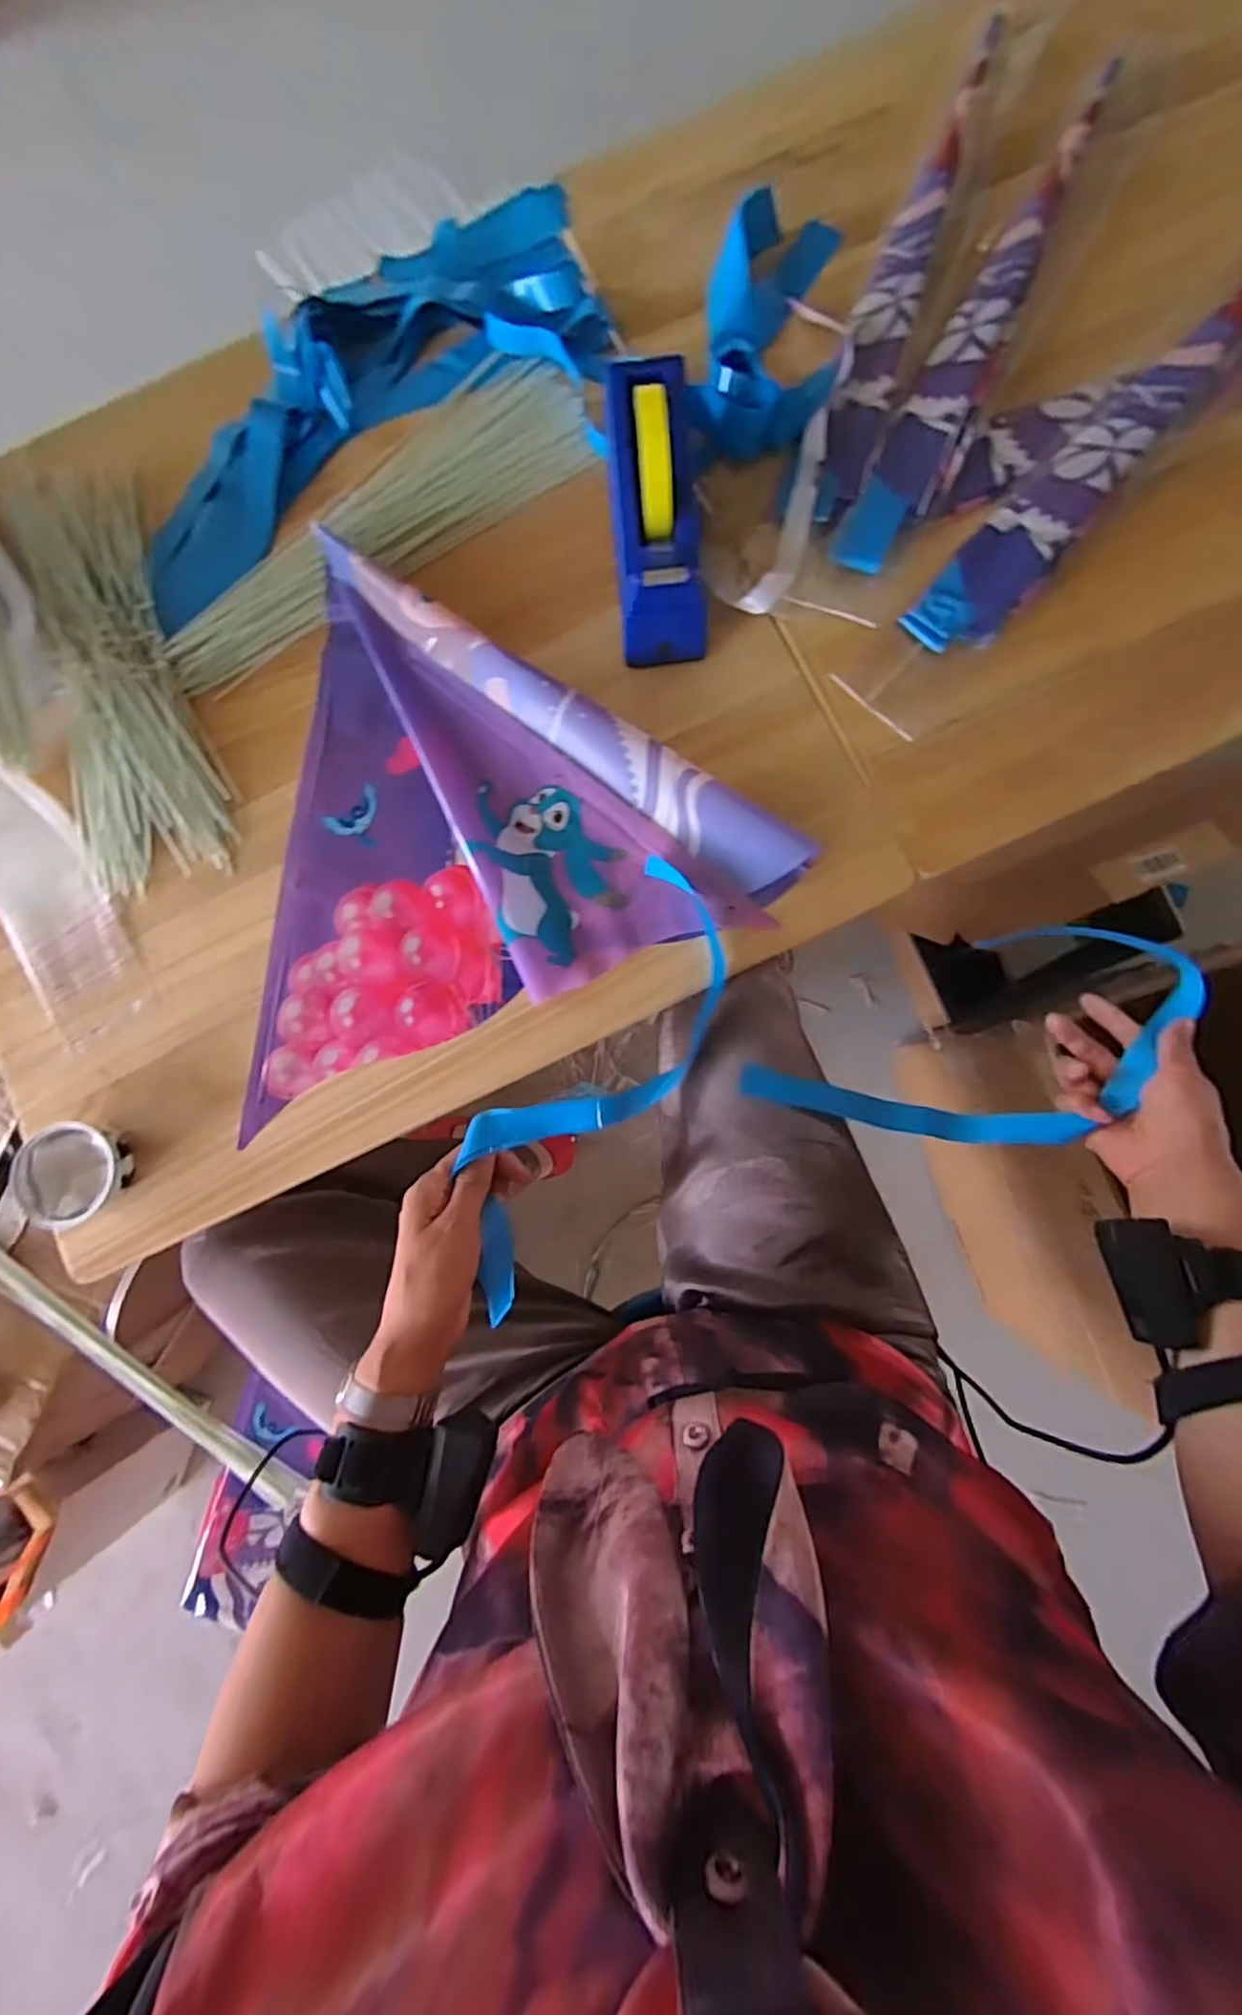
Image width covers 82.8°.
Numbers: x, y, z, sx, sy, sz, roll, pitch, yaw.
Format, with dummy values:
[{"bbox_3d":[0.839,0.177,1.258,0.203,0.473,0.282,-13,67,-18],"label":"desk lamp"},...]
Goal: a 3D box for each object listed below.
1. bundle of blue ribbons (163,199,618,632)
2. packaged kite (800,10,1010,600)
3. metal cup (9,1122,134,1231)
[{"bbox_3d":[-0.246,-0.575,0.650,0.502,0.030,0.228,-30,82,0],"label":"bundle of blue ribbons"},{"bbox_3d":[0.323,-0.614,0.621,0.062,0.022,0.536,25,85,6],"label":"packaged kite"},{"bbox_3d":[-0.455,0.139,0.586,0.078,0.040,0.088,22,85,6],"label":"metal cup"}]

